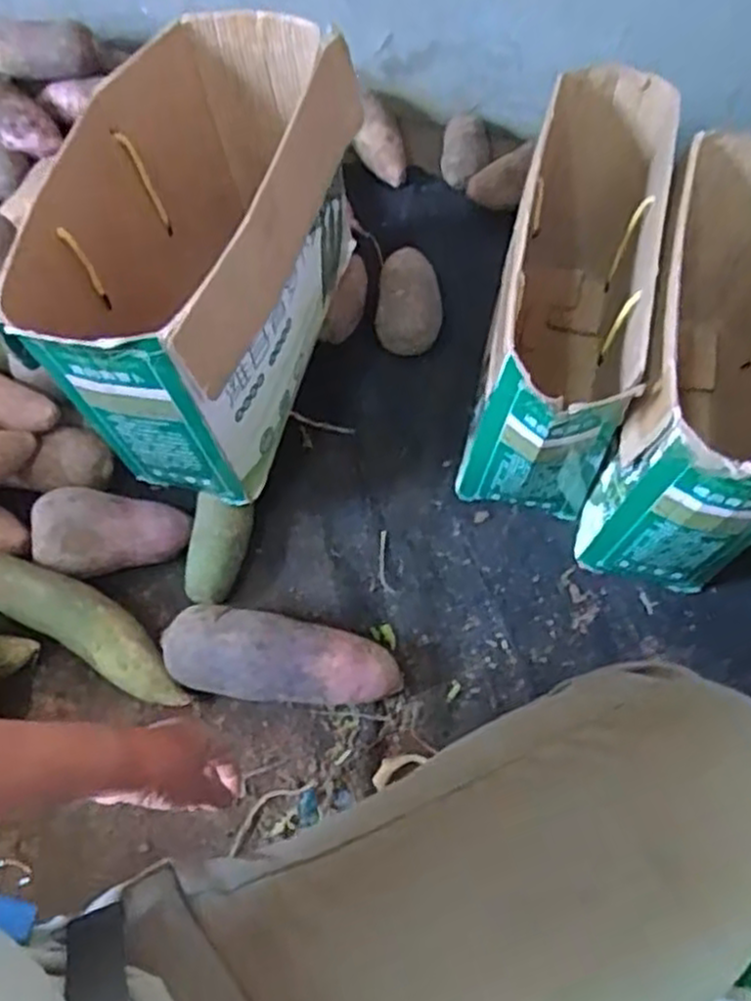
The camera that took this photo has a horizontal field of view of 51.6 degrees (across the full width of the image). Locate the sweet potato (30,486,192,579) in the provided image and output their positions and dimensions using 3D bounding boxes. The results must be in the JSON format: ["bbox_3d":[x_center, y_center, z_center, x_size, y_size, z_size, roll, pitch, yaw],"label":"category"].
[{"bbox_3d":[-0.270,0.025,0.791,0.148,0.065,0.074,-15,63,-10],"label":"sweet potato"}]

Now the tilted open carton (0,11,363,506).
[{"bbox_3d":[-0.166,-0.222,0.742,0.212,0.273,0.368,15,62,7],"label":"tilted open carton"}]

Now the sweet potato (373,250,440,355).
[{"bbox_3d":[0.042,-0.235,0.931,0.077,0.074,0.124,7,62,2],"label":"sweet potato"}]

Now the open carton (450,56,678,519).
[{"bbox_3d":[0.189,-0.190,0.785,0.124,0.273,0.386,13,62,5],"label":"open carton"}]

